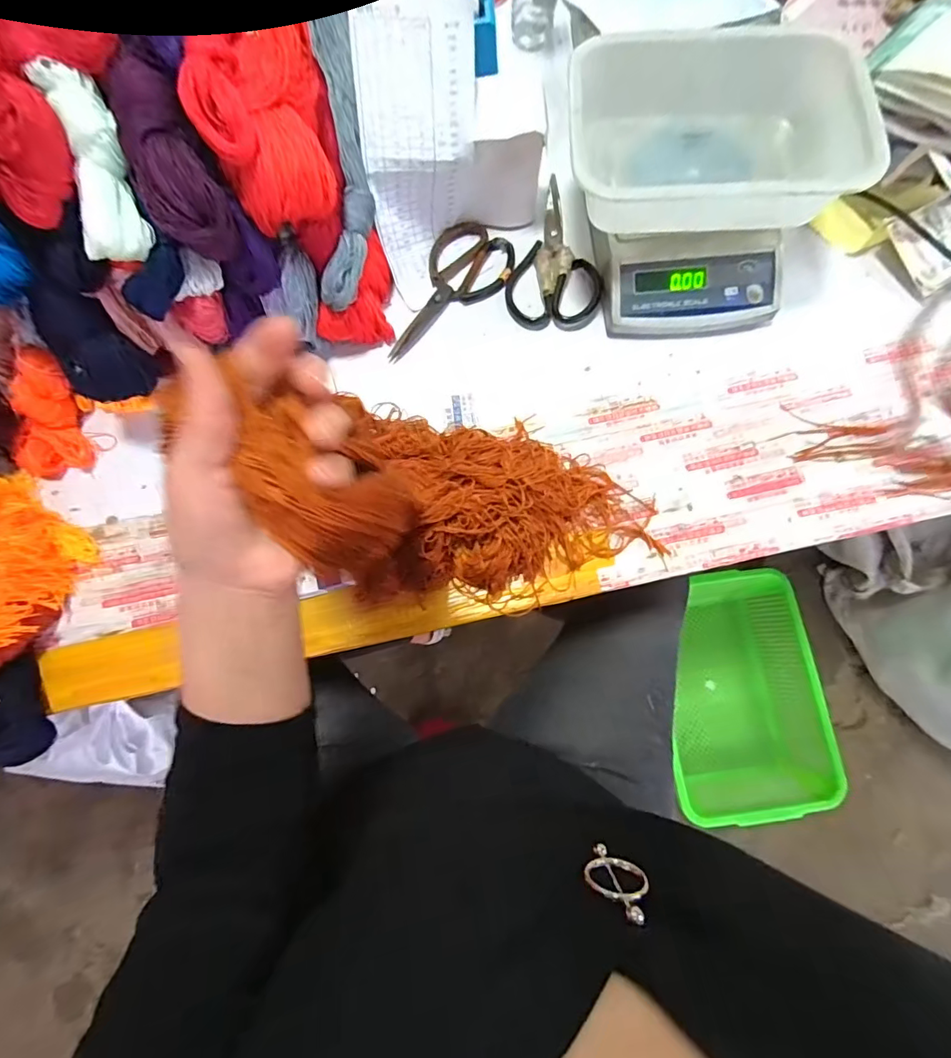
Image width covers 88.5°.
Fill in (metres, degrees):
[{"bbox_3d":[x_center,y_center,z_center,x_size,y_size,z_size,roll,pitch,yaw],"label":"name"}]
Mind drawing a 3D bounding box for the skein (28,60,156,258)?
[{"bbox_3d":[-0.311,-0.297,0.404,0.048,0.028,0.131,-4,114,0],"label":"skein"}]

